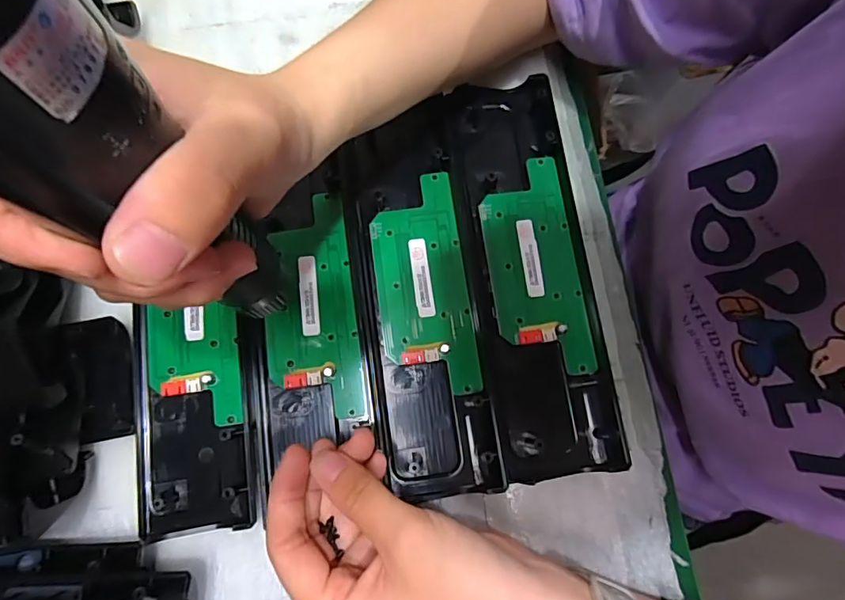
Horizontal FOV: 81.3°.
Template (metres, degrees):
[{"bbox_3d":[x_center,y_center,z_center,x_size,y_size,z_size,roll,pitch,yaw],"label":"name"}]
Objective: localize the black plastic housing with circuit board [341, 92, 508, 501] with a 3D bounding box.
[{"bbox_3d":[-0.003,-0.005,0.300,0.069,0.019,0.233,-8,78,-3],"label":"black plastic housing with circuit board"}]

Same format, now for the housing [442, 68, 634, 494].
[{"bbox_3d":[0.065,-0.021,0.301,0.071,0.016,0.244,-8,78,-3],"label":"housing"}]

